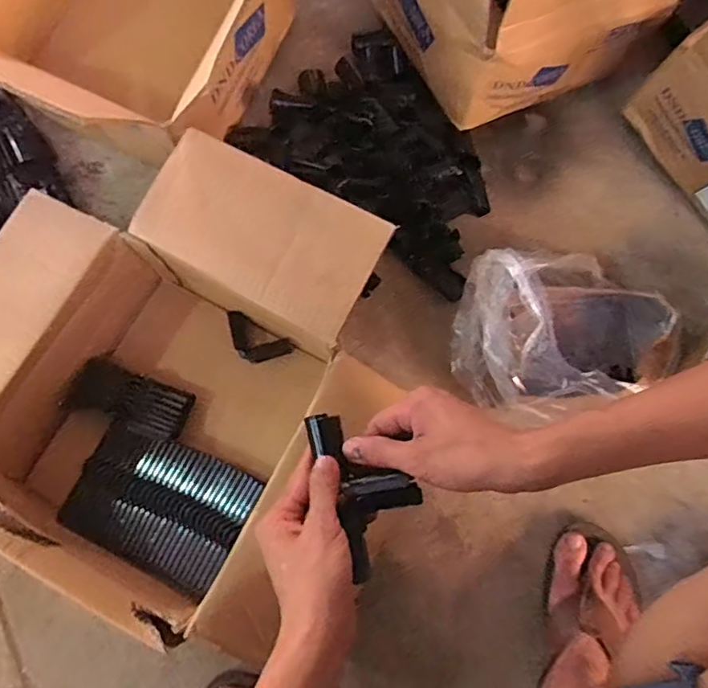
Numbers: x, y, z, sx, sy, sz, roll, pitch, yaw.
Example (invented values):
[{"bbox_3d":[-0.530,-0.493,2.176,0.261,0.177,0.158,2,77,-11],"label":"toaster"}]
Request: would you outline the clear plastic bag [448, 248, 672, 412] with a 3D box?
[{"bbox_3d":[0.245,-0.023,0.665,0.252,0.147,0.172,-13,76,-3],"label":"clear plastic bag"}]

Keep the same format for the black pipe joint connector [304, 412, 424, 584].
[{"bbox_3d":[0.013,0.108,0.462,0.065,0.028,0.127,-21,76,-5],"label":"black pipe joint connector"}]

